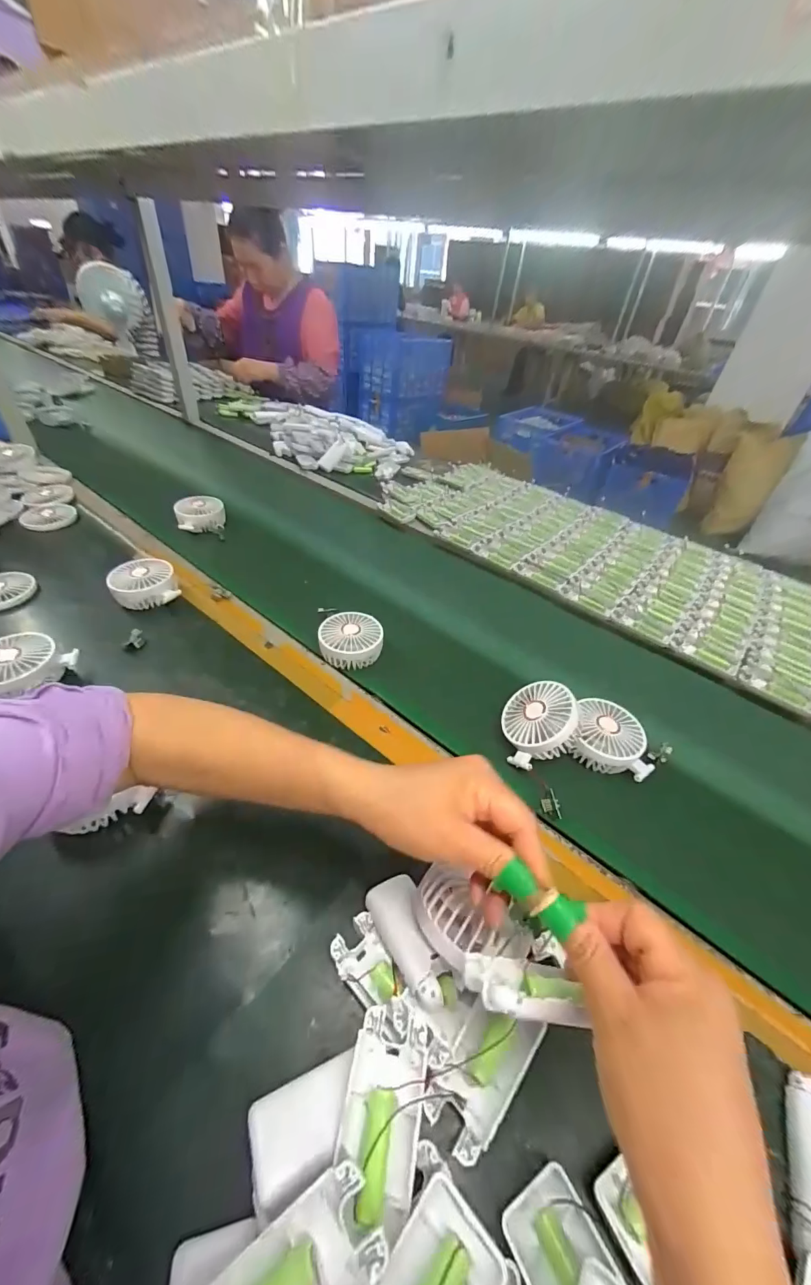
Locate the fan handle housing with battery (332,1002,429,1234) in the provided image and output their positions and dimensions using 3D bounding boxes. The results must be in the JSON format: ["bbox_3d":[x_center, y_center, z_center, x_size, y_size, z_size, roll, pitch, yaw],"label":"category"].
[{"bbox_3d":[-0.013,0.279,0.248,0.045,0.026,0.082,9,41,2],"label":"fan handle housing with battery"}]

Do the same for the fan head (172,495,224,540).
[{"bbox_3d":[-0.399,-0.248,0.811,0.089,0.046,0.075,-1,42,-9],"label":"fan head"}]

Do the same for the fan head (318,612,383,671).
[{"bbox_3d":[-0.079,-0.006,0.592,0.087,0.040,0.084,-3,43,-12],"label":"fan head"}]

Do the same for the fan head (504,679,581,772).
[{"bbox_3d":[0.159,0.094,0.486,0.090,0.040,0.089,-30,36,21],"label":"fan head"}]

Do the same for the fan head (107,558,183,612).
[{"bbox_3d":[-0.399,-0.087,0.634,0.088,0.048,0.088,-18,47,-26],"label":"fan head"}]

